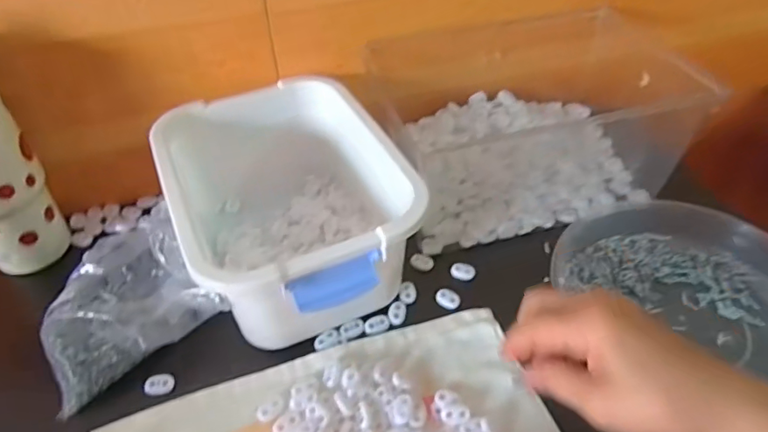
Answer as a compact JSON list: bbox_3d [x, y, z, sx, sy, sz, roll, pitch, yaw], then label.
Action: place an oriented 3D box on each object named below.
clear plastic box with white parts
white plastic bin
[{"bbox_3d":[0.165,-0.107,0.578,0.323,0.133,0.215,-14,46,-13],"label":"clear plastic box with white parts"},{"bbox_3d":[-0.090,-0.007,0.492,0.188,0.121,0.256,-21,47,-19],"label":"white plastic bin"}]

